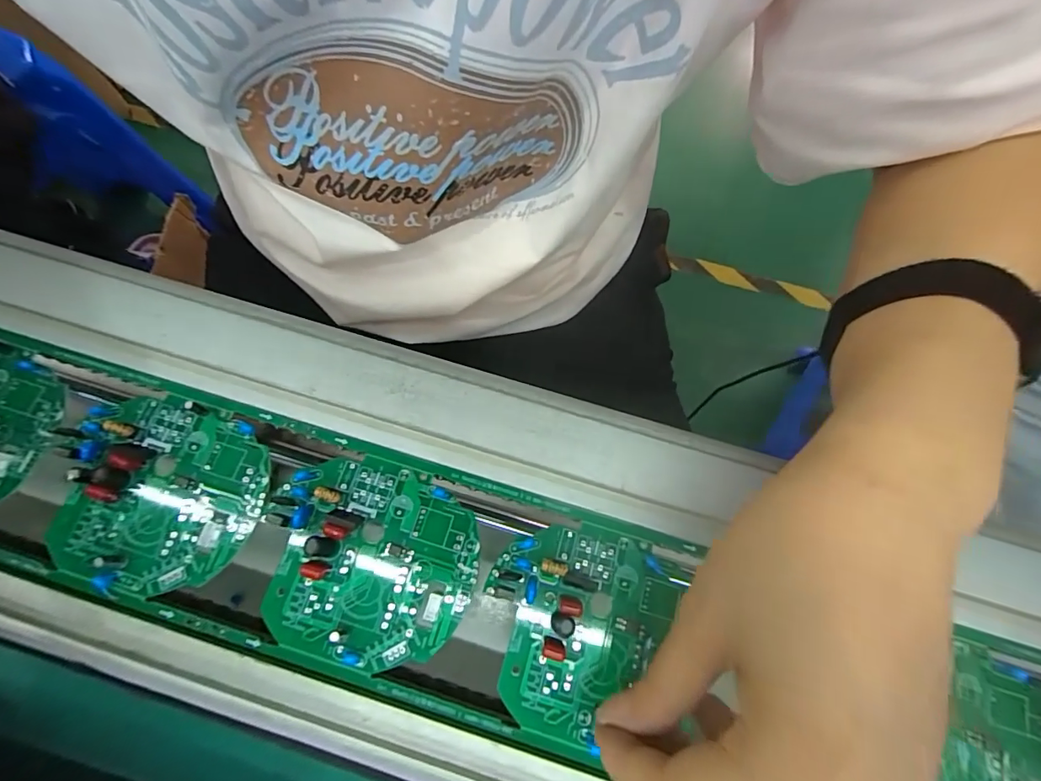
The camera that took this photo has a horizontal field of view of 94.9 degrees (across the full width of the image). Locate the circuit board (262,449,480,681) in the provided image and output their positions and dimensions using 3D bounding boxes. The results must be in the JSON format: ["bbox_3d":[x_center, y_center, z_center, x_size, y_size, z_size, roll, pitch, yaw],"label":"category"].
[{"bbox_3d":[-0.067,0.073,0.209,0.094,0.011,0.083,14,72,2],"label":"circuit board"}]

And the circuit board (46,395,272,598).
[{"bbox_3d":[-0.161,0.046,0.213,0.086,0.015,0.081,14,72,2],"label":"circuit board"}]

